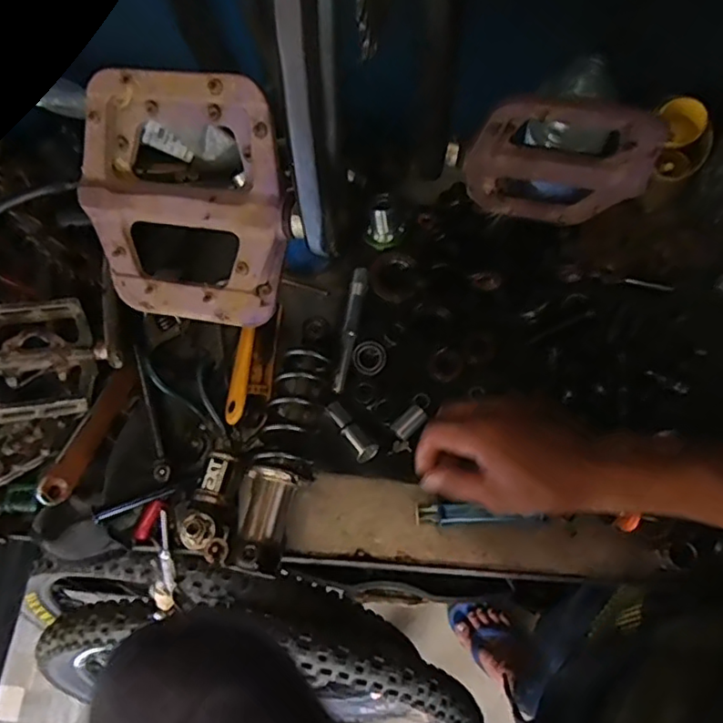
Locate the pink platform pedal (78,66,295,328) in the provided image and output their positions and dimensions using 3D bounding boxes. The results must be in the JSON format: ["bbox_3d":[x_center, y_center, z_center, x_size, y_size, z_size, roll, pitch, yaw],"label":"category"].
[{"bbox_3d":[-0.078,-0.071,0.265,0.098,0.015,0.105,11,111,12],"label":"pink platform pedal"}]

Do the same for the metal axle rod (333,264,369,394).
[{"bbox_3d":[-0.009,-0.034,0.581,0.015,0.015,0.128,6,71,8],"label":"metal axle rod"}]

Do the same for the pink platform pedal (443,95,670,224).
[{"bbox_3d":[0.101,-0.108,0.327,0.103,0.101,0.017,6,71,8],"label":"pink platform pedal"}]

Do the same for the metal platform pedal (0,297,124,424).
[{"bbox_3d":[-0.271,-0.007,0.515,0.108,0.030,0.107,-12,68,-3],"label":"metal platform pedal"}]

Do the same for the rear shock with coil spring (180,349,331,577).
[{"bbox_3d":[-0.085,0.077,0.519,0.088,0.061,0.200,15,74,10],"label":"rear shock with coil spring"}]

